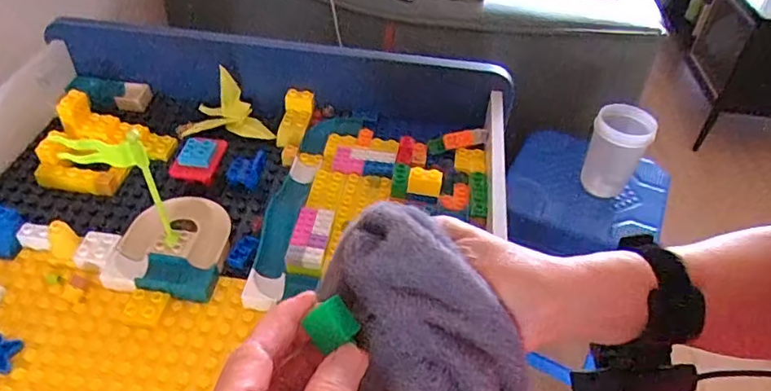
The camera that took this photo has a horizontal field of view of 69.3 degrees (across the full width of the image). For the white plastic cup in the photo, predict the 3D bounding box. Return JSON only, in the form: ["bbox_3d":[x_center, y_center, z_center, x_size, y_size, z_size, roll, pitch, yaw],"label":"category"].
[{"bbox_3d":[0.366,-0.065,0.899,0.080,0.149,0.108,19,45,16],"label":"white plastic cup"}]

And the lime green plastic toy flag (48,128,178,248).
[{"bbox_3d":[-0.225,0.000,0.477,0.067,0.132,0.010,0,43,-4],"label":"lime green plastic toy flag"}]

